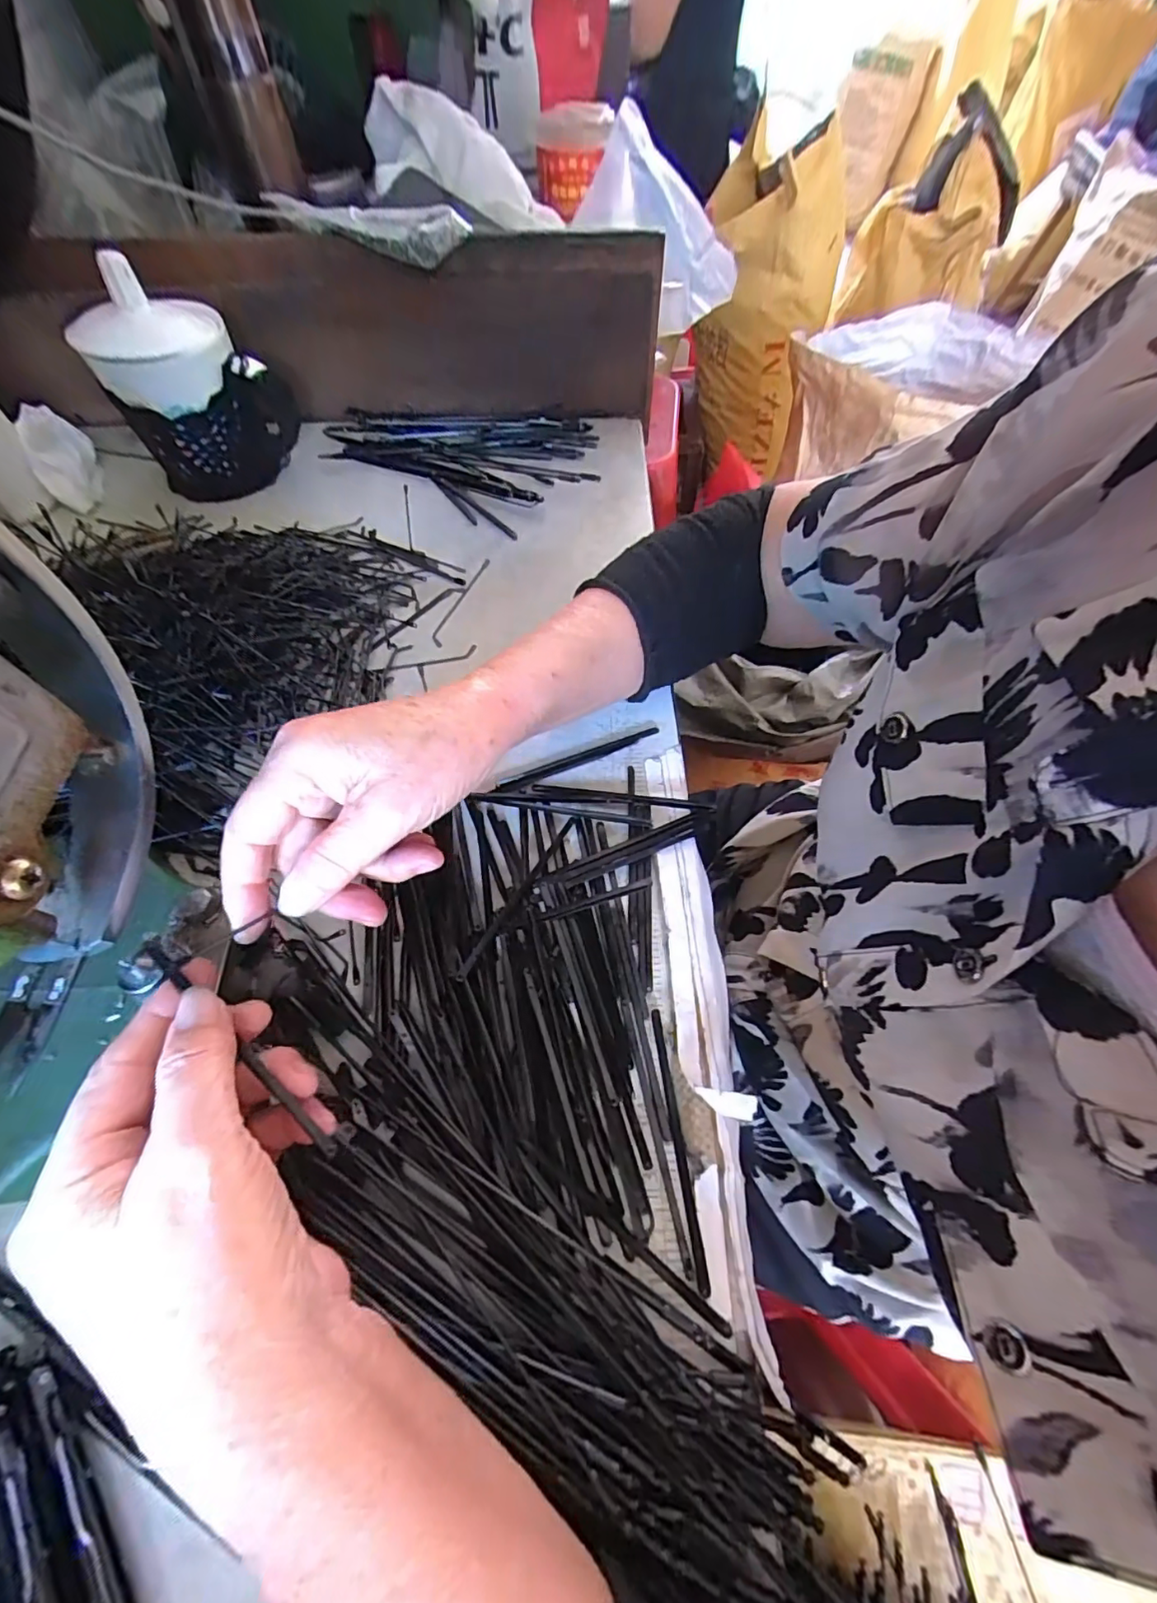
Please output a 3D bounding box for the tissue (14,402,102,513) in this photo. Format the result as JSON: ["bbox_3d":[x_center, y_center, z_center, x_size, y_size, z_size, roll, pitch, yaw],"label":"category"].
[{"bbox_3d":[-0.387,-0.256,0.412,0.033,0.042,0.058,-19,63,-12],"label":"tissue"}]

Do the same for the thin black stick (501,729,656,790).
[{"bbox_3d":[0.001,-0.025,0.316,0.098,0.004,0.007,-20,63,-12],"label":"thin black stick"}]

